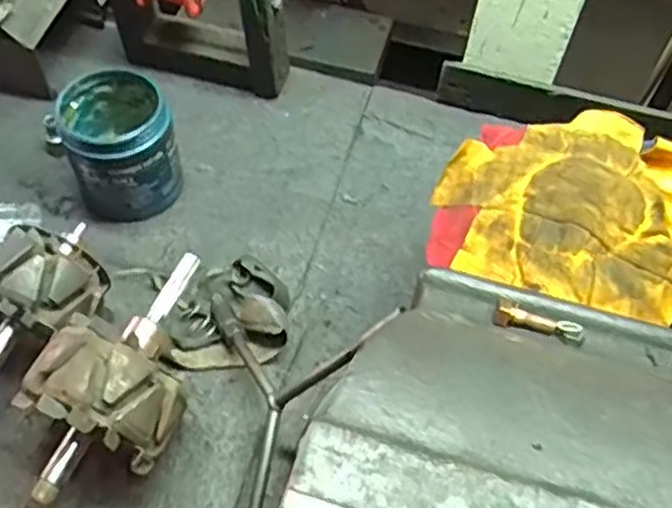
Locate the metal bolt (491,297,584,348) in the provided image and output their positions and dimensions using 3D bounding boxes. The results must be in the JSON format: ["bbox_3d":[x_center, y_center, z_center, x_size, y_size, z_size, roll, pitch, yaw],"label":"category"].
[{"bbox_3d":[0.110,0.037,0.394,0.049,0.009,0.015,14,56,6],"label":"metal bolt"}]

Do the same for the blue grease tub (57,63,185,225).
[{"bbox_3d":[-0.187,-0.094,0.631,0.084,0.100,0.091,1,55,-1],"label":"blue grease tub"}]

